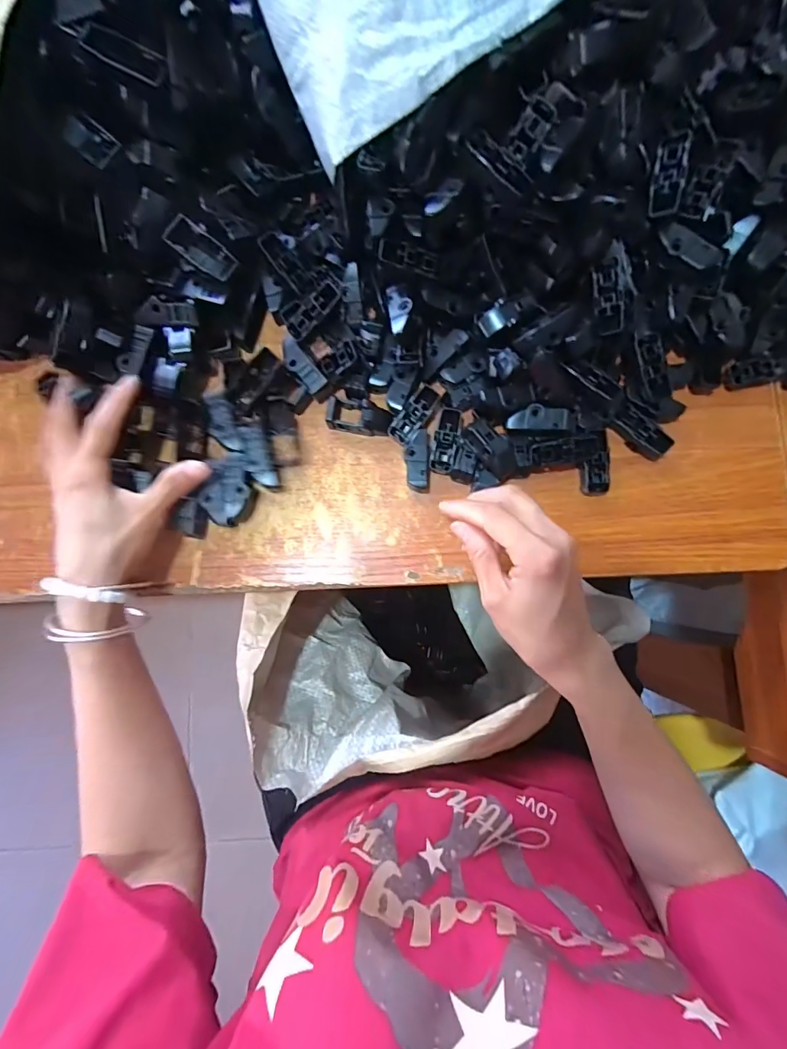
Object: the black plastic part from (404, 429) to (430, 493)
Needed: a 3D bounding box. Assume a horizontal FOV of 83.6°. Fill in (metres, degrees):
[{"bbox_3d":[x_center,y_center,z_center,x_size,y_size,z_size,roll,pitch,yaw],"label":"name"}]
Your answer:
[{"bbox_3d":[0.019,-0.048,0.338,0.018,0.017,0.046,-1,85,0],"label":"black plastic part"}]

